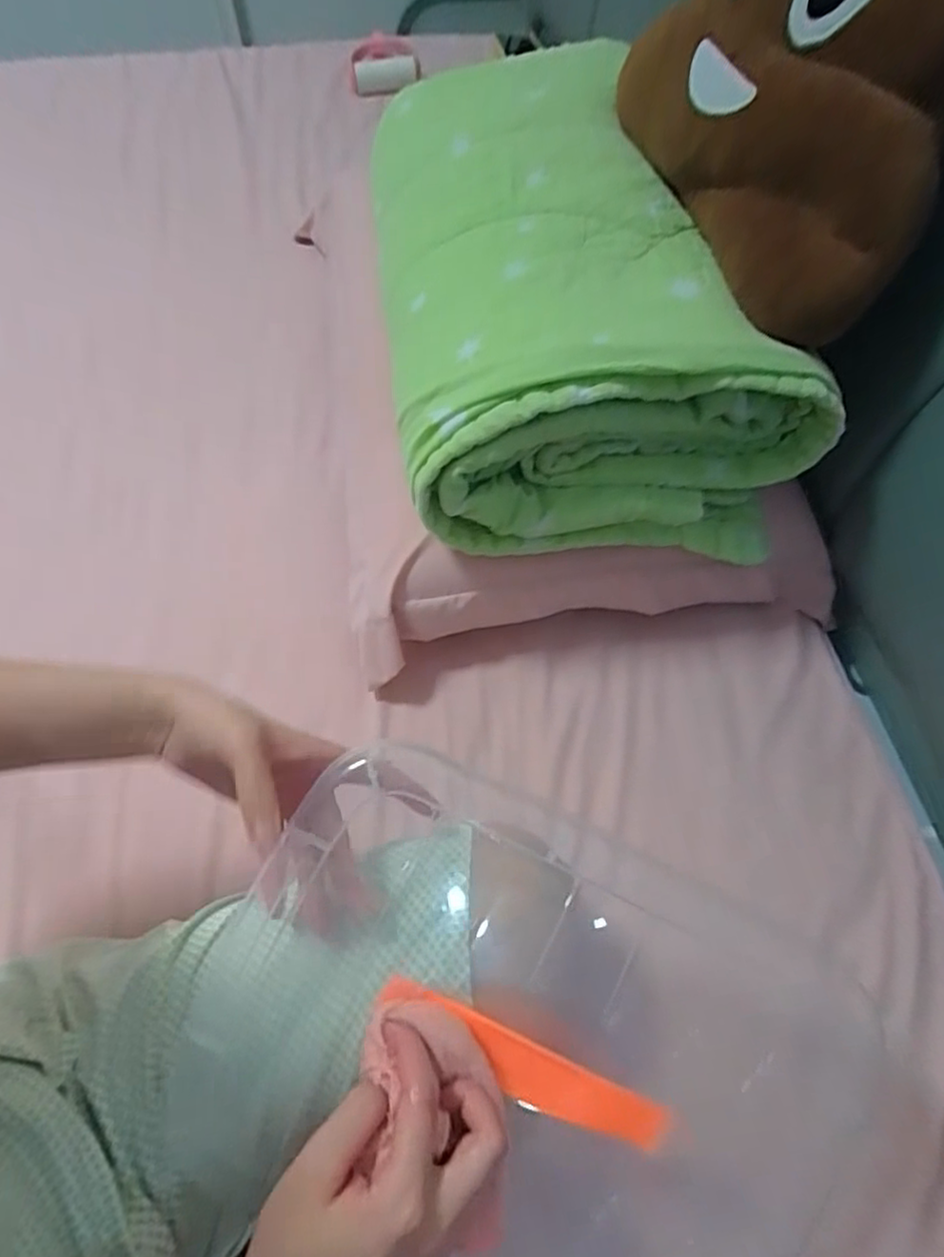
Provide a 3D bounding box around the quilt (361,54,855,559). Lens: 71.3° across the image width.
[{"bbox_3d":[0.072,-0.314,0.580,0.297,0.151,0.515,-7,61,-5],"label":"quilt"}]

